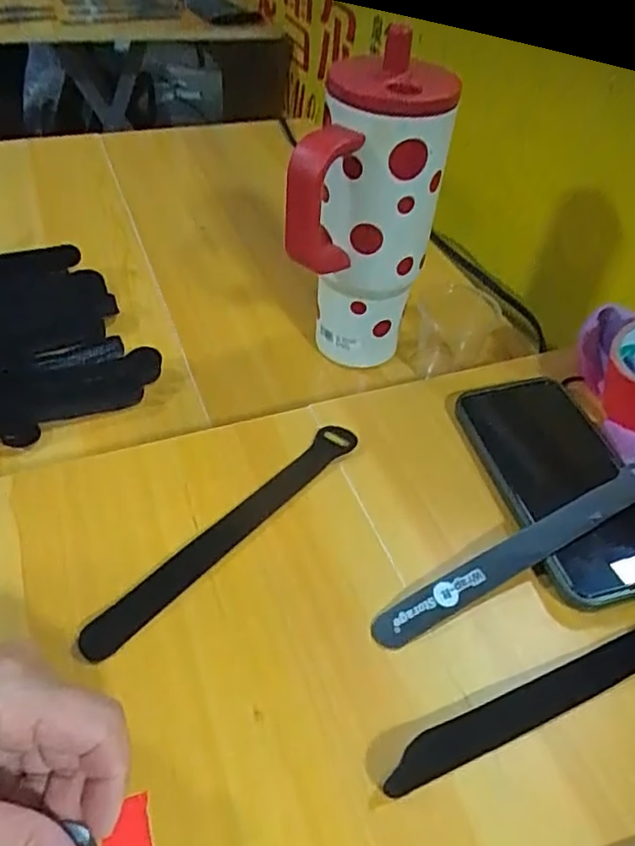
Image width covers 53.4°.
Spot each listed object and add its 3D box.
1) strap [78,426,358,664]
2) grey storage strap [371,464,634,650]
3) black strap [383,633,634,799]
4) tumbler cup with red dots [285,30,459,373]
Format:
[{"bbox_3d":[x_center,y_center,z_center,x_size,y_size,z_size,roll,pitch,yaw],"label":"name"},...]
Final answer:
[{"bbox_3d":[-0.046,0.057,0.355,0.022,0.005,0.198,36,52,22],"label":"strap"},{"bbox_3d":[0.120,0.067,0.349,0.207,0.015,0.020,-21,51,-23],"label":"grey storage strap"},{"bbox_3d":[0.116,0.124,0.299,0.194,0.006,0.020,-17,50,-20],"label":"black strap"},{"bbox_3d":[0.030,-0.131,0.451,0.094,0.221,0.094,2,46,-3],"label":"tumbler cup with red dots"}]

